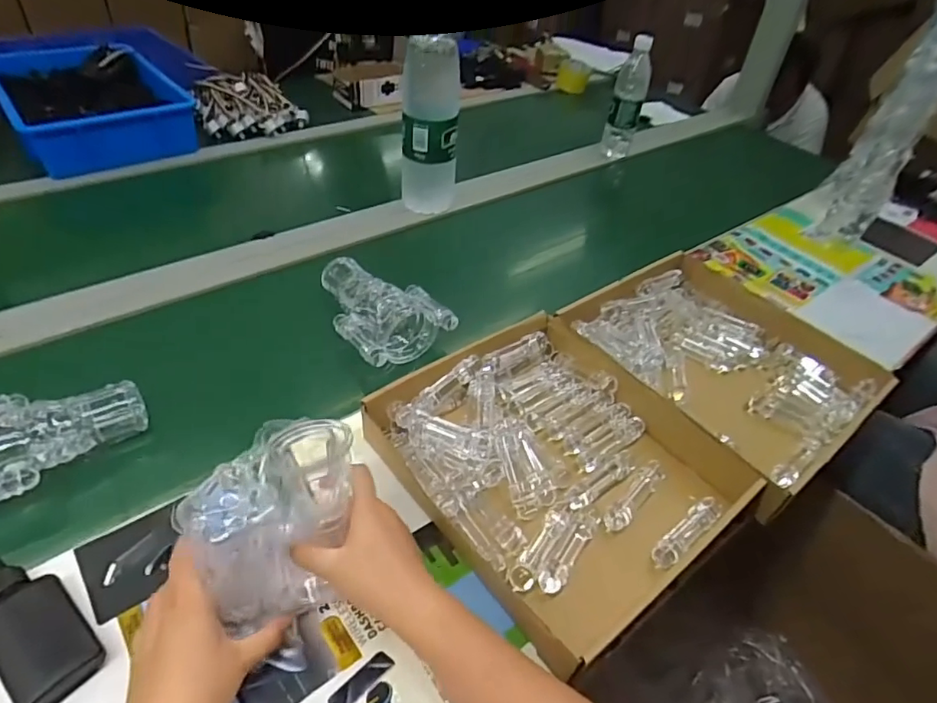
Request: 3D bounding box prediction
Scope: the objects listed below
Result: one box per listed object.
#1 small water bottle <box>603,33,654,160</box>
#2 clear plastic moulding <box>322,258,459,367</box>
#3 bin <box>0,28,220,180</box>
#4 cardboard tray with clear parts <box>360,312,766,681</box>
[{"bbox_3d":[0.336,-0.526,1.173,0.065,0.242,0.071,14,44,7],"label":"small water bottle"},{"bbox_3d":[-0.112,-0.065,0.711,0.127,0.057,0.182,-21,51,-26],"label":"clear plastic moulding"},{"bbox_3d":[-0.723,-0.476,1.053,0.270,0.089,0.418,-27,53,-30],"label":"bin"},{"bbox_3d":[0.085,0.109,0.566,0.276,0.056,0.309,-28,54,-31],"label":"cardboard tray with clear parts"}]

